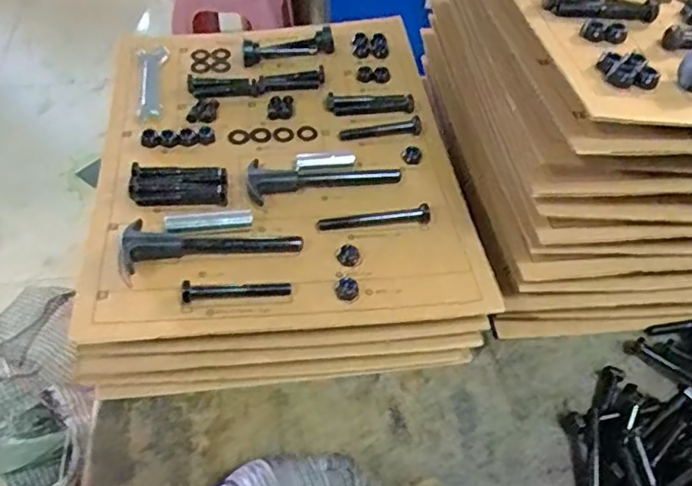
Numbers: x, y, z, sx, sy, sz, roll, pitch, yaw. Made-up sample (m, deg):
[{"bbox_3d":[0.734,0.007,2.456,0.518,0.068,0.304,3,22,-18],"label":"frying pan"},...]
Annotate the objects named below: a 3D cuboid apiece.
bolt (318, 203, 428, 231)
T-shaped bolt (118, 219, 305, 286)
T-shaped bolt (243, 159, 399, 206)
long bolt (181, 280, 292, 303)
[{"bbox_3d":[0.023,-0.021,0.477,0.089,0.013,0.015,-4,51,-8],"label":"bolt"},{"bbox_3d":[-0.099,-0.005,0.442,0.131,0.016,0.054,-9,52,-12],"label":"T-shaped bolt"},{"bbox_3d":[-0.017,-0.057,0.507,0.131,0.013,0.035,-5,51,-8],"label":"T-shaped bolt"},{"bbox_3d":[-0.076,0.032,0.417,0.074,0.014,0.011,-6,51,-9],"label":"long bolt"}]

